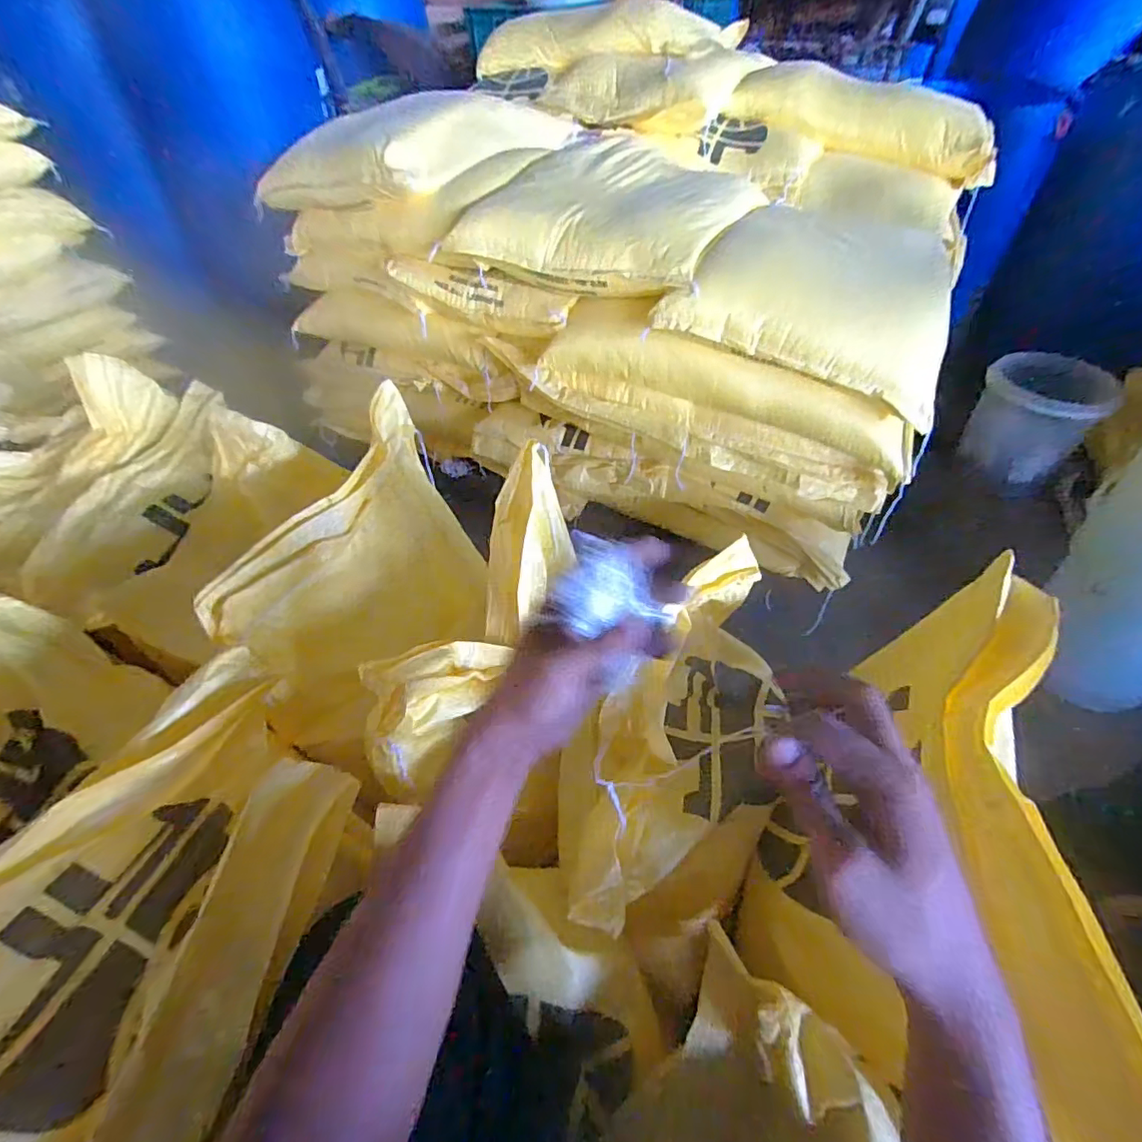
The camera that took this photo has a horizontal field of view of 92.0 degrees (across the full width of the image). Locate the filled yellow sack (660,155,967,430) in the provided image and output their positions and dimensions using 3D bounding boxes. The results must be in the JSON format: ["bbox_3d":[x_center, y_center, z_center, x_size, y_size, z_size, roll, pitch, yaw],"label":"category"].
[{"bbox_3d":[0.464,-0.562,0.958,0.394,0.161,0.751,19,50,18],"label":"filled yellow sack"}]

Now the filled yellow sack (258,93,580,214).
[{"bbox_3d":[-0.299,-0.885,1.153,0.414,0.144,0.581,28,54,24],"label":"filled yellow sack"}]

